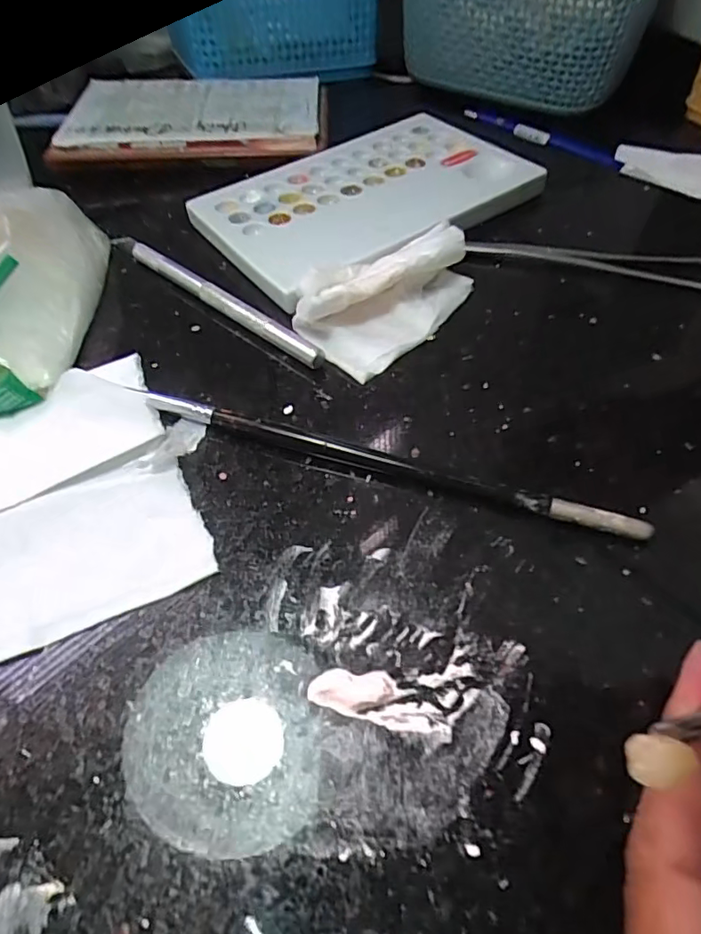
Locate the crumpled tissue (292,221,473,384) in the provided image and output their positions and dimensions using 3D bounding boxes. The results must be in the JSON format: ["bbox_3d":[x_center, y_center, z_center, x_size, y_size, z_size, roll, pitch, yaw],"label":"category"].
[{"bbox_3d":[0.015,-0.070,0.219,0.074,0.021,0.045,-38,60,-23],"label":"crumpled tissue"}]

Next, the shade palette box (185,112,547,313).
[{"bbox_3d":[0.007,-0.133,0.268,0.150,0.014,0.093,-32,58,-19],"label":"shade palette box"}]

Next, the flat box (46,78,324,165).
[{"bbox_3d":[-0.092,-0.213,0.332,0.148,0.016,0.096,-3,53,1],"label":"flat box"}]

